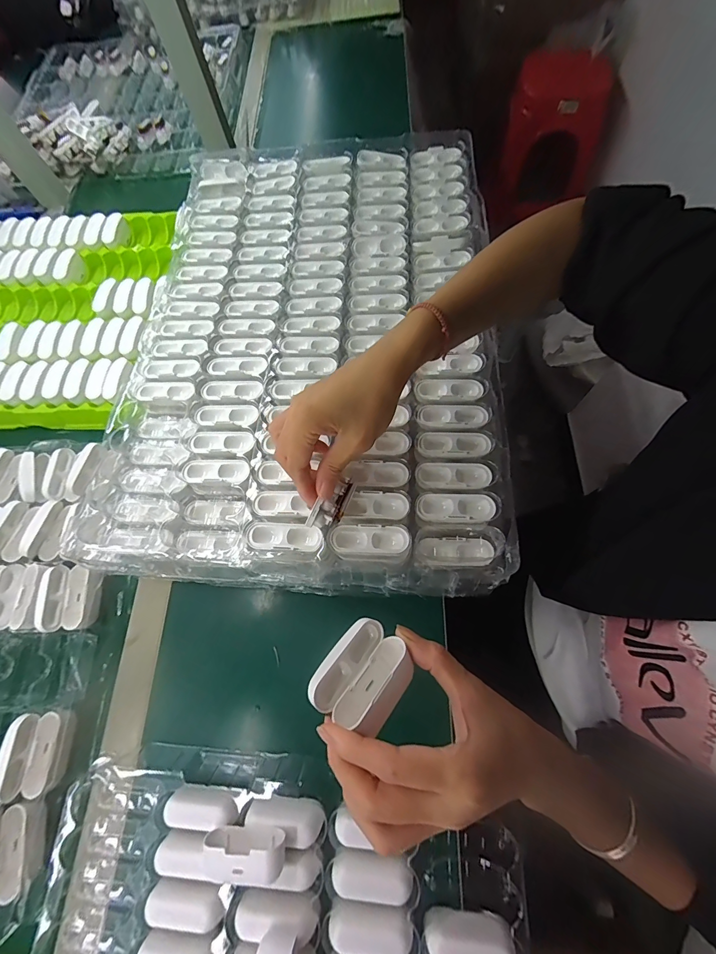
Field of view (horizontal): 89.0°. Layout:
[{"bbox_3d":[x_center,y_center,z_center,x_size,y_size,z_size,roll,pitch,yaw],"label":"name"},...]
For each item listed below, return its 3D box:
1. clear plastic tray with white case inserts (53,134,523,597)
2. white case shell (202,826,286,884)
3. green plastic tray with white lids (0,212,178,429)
[{"bbox_3d":[-0.053,-0.179,0.424,0.394,0.032,0.593,2,67,4],"label":"clear plastic tray with white case inserts"},{"bbox_3d":[-0.090,0.297,0.285,0.064,0.026,0.026,-5,69,4],"label":"white case shell"},{"bbox_3d":[-0.563,-0.266,0.573,0.526,0.041,0.390,0,69,6],"label":"green plastic tray with white lids"}]

